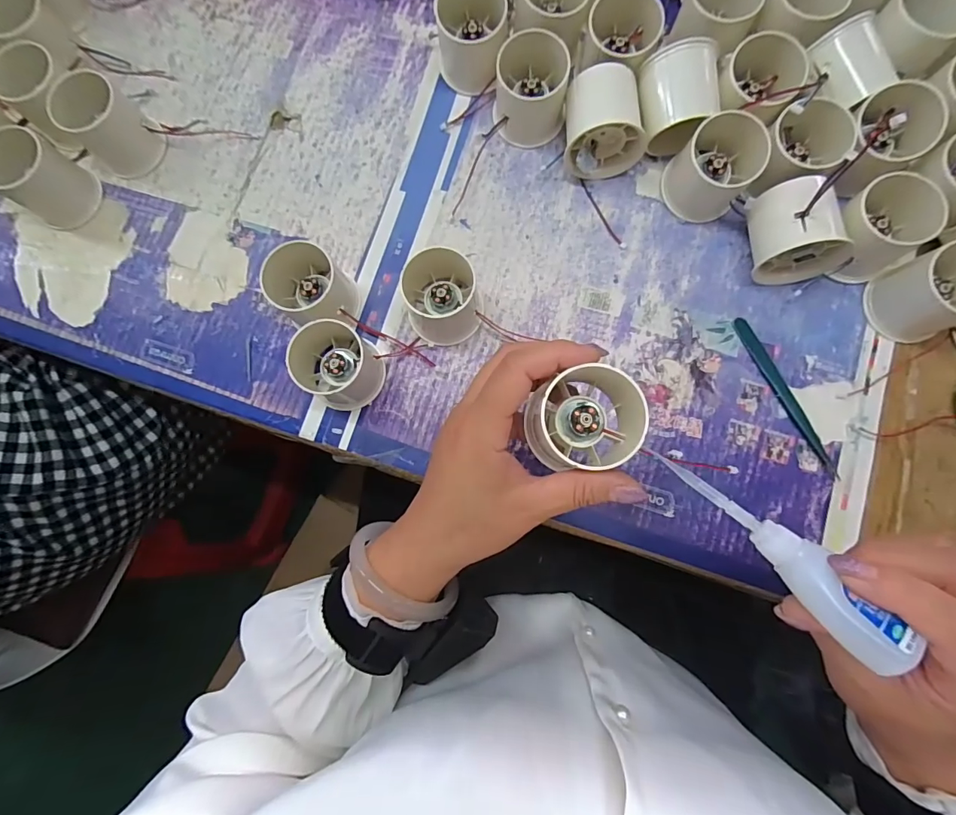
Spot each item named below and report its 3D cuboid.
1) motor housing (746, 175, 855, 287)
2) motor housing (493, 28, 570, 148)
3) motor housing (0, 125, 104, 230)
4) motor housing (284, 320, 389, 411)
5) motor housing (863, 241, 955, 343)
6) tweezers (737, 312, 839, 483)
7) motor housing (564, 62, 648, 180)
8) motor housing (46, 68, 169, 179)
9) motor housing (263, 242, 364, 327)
[{"bbox_3d":[0.220,-0.121,0.307,0.057,0.057,0.057,-8,83,3],"label":"motor housing"},{"bbox_3d":[0.041,-0.241,0.343,0.053,0.039,0.065,4,84,4],"label":"motor housing"},{"bbox_3d":[-0.346,-0.179,0.353,0.052,0.046,0.053,27,86,6],"label":"motor housing"},{"bbox_3d":[-0.100,-0.029,0.316,0.053,0.051,0.054,0,83,4],"label":"motor housing"},{"bbox_3d":[0.304,-0.076,0.298,0.049,0.047,0.052,0,82,2],"label":"motor housing"},{"bbox_3d":[0.220,-0.008,0.321,0.010,0.004,0.126,-25,82,-1],"label":"tweezers"},{"bbox_3d":[0.092,-0.205,0.329,0.054,0.054,0.058,0,83,4],"label":"motor housing"},{"bbox_3d":[-0.292,-0.223,0.355,0.053,0.055,0.053,0,83,4],"label":"motor housing"},{"bbox_3d":[-0.119,-0.085,0.327,0.058,0.050,0.051,41,87,7],"label":"motor housing"}]

